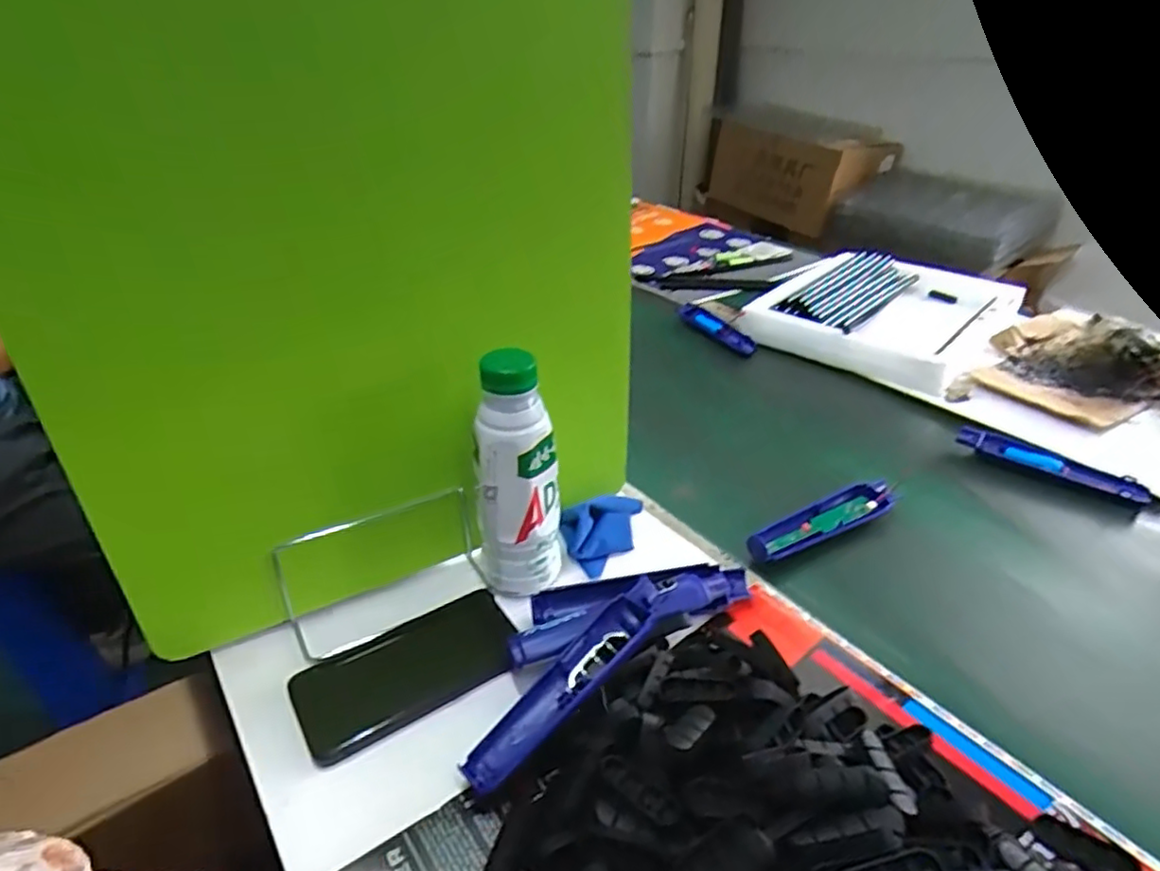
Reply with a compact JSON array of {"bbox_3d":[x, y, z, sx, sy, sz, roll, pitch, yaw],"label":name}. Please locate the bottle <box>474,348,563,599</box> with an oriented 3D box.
[{"bbox_3d":[-0.046,0.033,0.498,0.061,0.193,0.052,0,31,-1],"label":"bottle"}]

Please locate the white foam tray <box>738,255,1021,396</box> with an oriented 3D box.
[{"bbox_3d":[0.471,-0.191,0.999,0.308,0.054,0.410,25,40,33],"label":"white foam tray"}]

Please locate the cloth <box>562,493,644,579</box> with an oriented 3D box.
[{"bbox_3d":[0.028,0.077,0.589,0.098,0.039,0.053,-25,39,-36],"label":"cloth"}]

